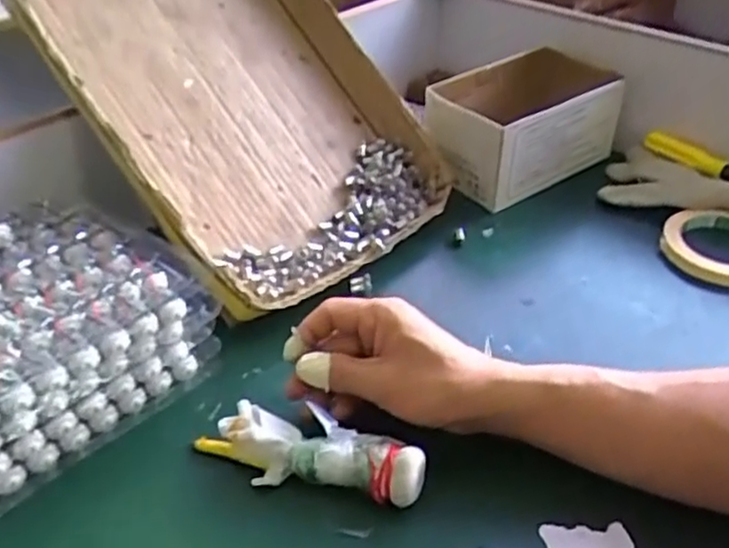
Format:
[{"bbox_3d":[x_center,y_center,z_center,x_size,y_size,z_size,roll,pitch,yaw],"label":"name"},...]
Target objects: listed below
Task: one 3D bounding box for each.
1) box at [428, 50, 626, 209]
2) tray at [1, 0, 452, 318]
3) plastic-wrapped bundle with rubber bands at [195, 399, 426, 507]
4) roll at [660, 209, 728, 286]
[{"bbox_3d":[0.167,-0.168,0.748,0.206,0.087,0.129,-26,44,-30],"label":"box"},{"bbox_3d":[-0.107,-0.174,0.635,0.305,0.078,0.408,-32,86,-39],"label":"tray"},{"bbox_3d":[-0.036,0.114,0.443,0.148,0.036,0.041,13,39,17],"label":"plastic-wrapped bundle with rubber bands"},{"bbox_3d":[0.336,-0.029,0.641,0.104,0.019,0.104,0,37,0],"label":"roll"}]

